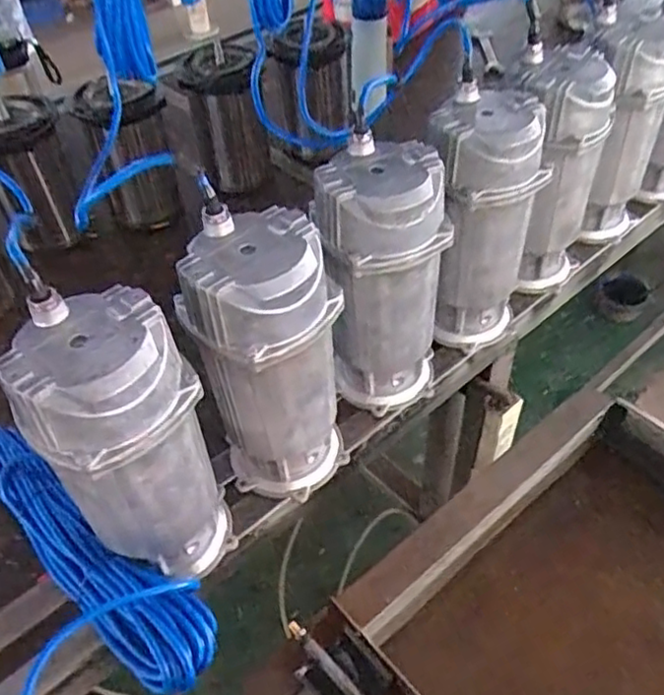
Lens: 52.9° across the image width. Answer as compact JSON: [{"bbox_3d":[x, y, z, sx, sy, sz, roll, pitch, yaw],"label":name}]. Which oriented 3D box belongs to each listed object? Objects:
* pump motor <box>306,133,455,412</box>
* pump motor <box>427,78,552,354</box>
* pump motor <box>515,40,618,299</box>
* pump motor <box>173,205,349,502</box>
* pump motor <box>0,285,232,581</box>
[{"bbox_3d":[0.054,-0.063,0.737,0.131,0.291,0.109,-3,46,1],"label":"pump motor"},{"bbox_3d":[0.173,-0.139,0.799,0.125,0.287,0.119,5,47,8],"label":"pump motor"},{"bbox_3d":[0.273,-0.216,0.861,0.109,0.289,0.110,-22,49,-17],"label":"pump motor"},{"bbox_3d":[-0.061,0.023,0.655,0.139,0.292,0.121,-6,46,-3],"label":"pump motor"},{"bbox_3d":[-0.175,0.097,0.588,0.132,0.286,0.119,-21,49,-16],"label":"pump motor"}]

